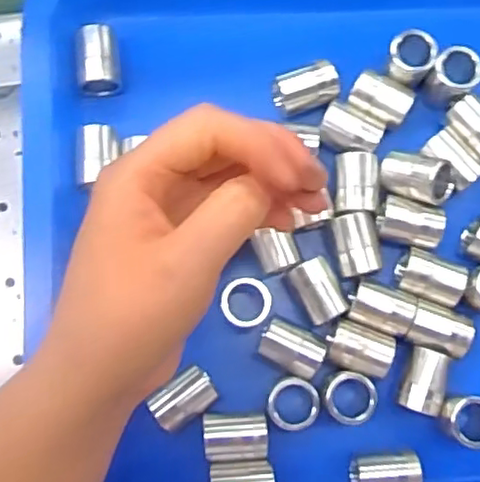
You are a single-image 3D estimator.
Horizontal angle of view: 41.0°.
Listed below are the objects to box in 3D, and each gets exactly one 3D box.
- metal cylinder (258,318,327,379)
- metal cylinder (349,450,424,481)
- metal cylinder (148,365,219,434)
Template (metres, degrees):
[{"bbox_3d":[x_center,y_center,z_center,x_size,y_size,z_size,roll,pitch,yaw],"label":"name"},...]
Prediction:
[{"bbox_3d":[0.024,0.052,0.315,0.032,0.022,0.021,25,81,1],"label":"metal cylinder"},{"bbox_3d":[0.070,0.112,0.308,0.032,0.019,0.021,-7,82,-4],"label":"metal cylinder"},{"bbox_3d":[-0.027,0.075,0.310,0.030,0.020,0.021,-36,85,-8],"label":"metal cylinder"}]

